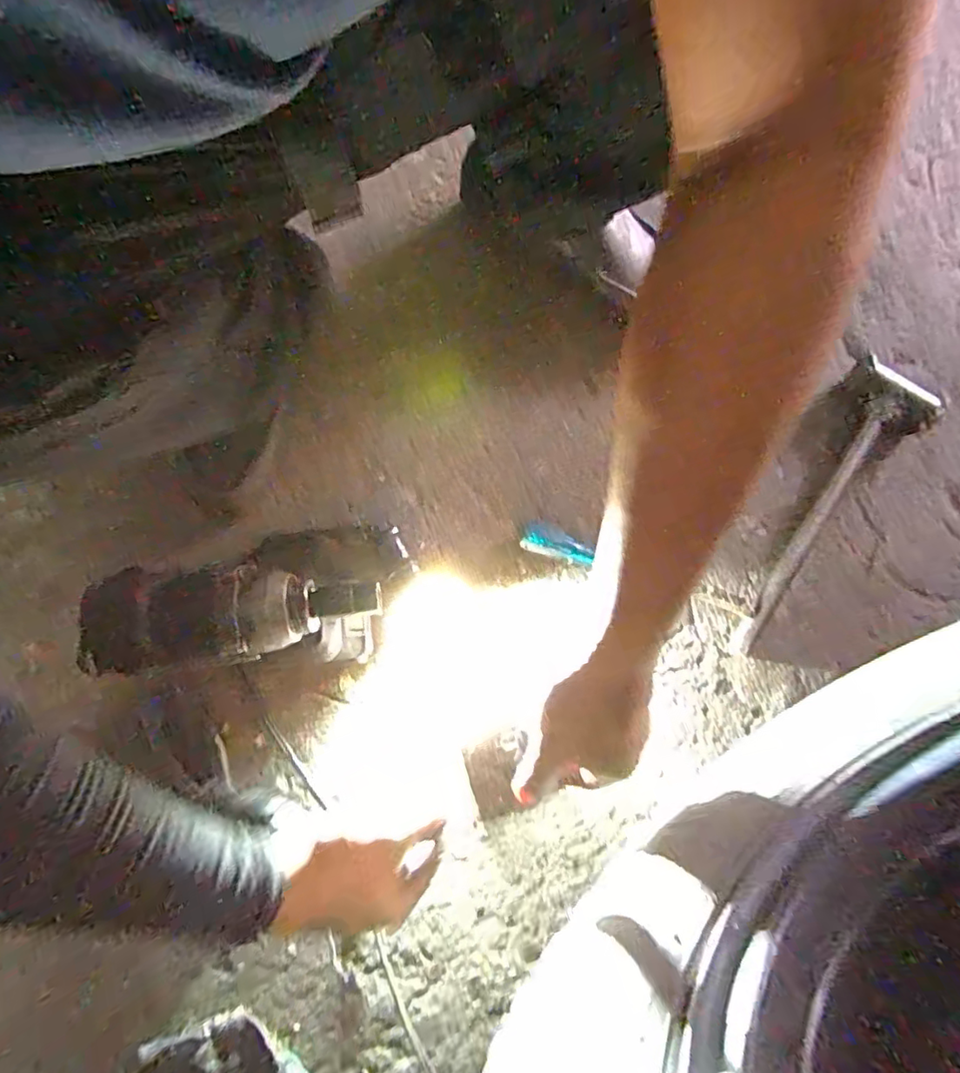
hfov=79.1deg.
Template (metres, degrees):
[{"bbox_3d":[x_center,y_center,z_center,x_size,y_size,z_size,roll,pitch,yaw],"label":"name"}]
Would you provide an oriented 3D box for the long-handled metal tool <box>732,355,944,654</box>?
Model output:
[{"bbox_3d":[0.359,-0.027,0.610,0.087,0.035,0.346,36,81,5],"label":"long-handled metal tool"}]

